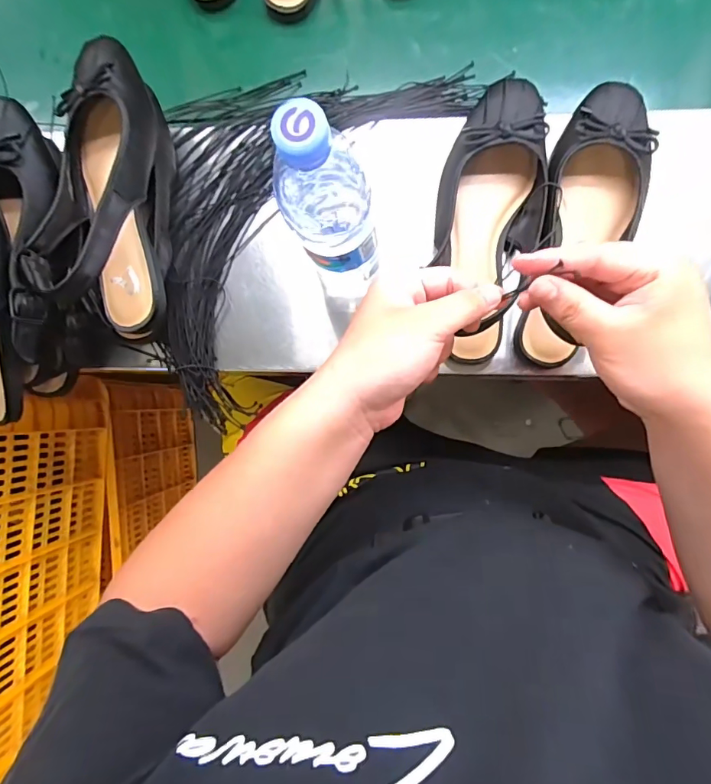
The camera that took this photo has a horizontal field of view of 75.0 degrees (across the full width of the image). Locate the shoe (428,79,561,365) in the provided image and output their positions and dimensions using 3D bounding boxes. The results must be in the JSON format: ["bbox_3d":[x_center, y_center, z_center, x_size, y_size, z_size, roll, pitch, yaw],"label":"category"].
[{"bbox_3d":[0.119,-0.146,0.404,0.091,0.048,0.235,6,94,5],"label":"shoe"}]

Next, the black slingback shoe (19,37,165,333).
[{"bbox_3d":[-0.217,-0.170,0.379,0.090,0.076,0.236,-5,88,5],"label":"black slingback shoe"}]

